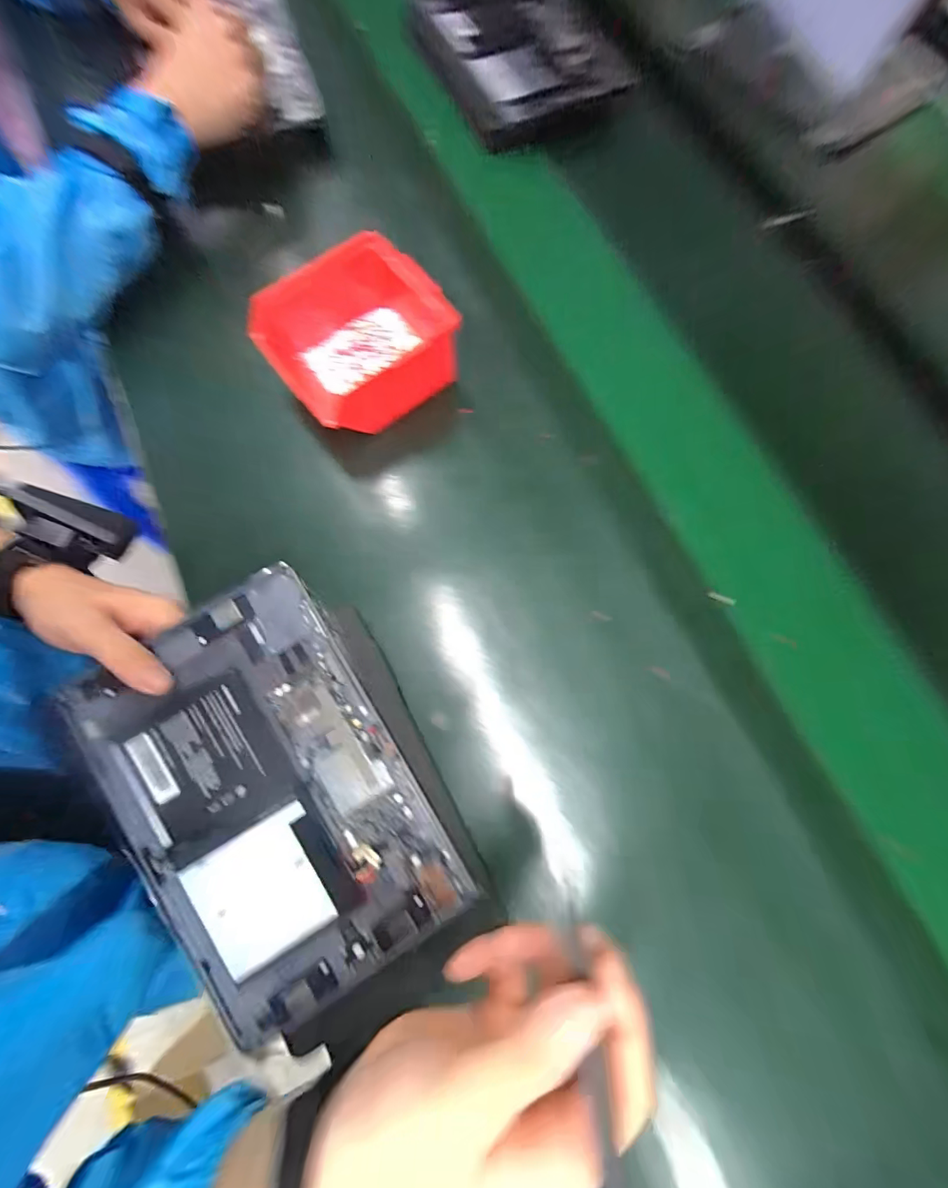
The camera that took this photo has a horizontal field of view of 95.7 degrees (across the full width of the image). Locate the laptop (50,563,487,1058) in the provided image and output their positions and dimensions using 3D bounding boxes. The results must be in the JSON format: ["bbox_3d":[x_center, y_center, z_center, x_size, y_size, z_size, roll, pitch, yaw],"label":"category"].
[{"bbox_3d":[-0.127,0.128,0.286,0.184,0.016,0.253,-30,87,-7],"label":"laptop"}]

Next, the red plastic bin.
[{"bbox_3d":[-0.097,-0.218,0.369,0.154,0.065,0.131,-29,76,-9],"label":"red plastic bin"}]

